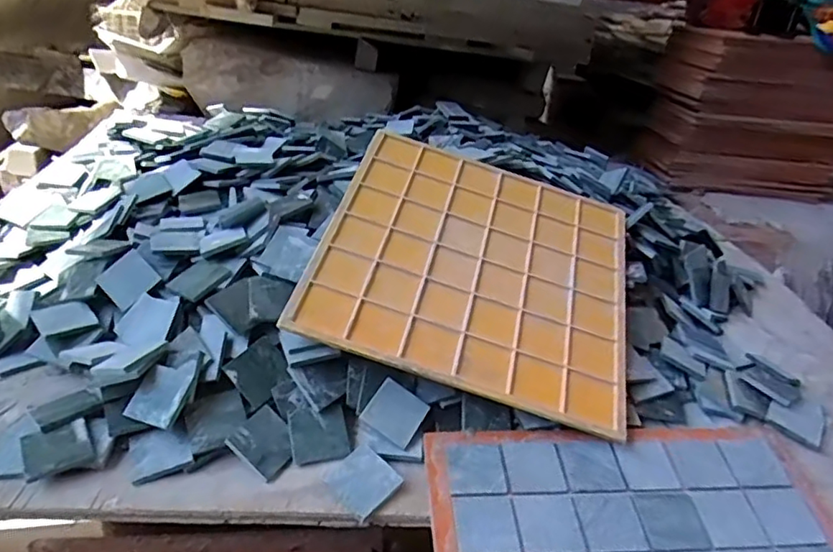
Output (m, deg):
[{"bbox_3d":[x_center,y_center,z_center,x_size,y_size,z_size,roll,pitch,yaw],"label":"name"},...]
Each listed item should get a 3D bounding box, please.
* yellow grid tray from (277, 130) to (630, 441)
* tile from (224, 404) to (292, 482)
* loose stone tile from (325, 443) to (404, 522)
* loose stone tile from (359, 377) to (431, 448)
[{"bbox_3d":[0.074,-0.020,0.640,0.337,0.008,0.342,19,49,-1],"label":"yellow grid tray"},{"bbox_3d":[-0.131,0.143,0.499,0.050,0.005,0.049,43,47,4],"label":"tile"},{"bbox_3d":[-0.044,0.172,0.484,0.050,0.005,0.047,33,62,27],"label":"loose stone tile"},{"bbox_3d":[-0.019,0.126,0.530,0.050,0.004,0.049,36,54,0],"label":"loose stone tile"}]

